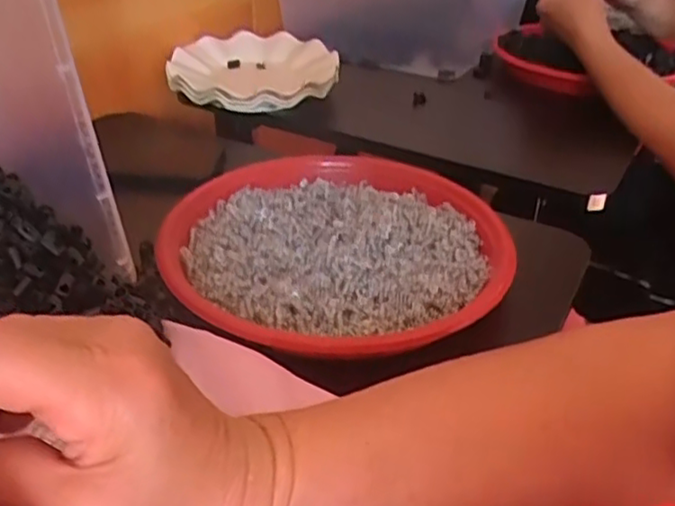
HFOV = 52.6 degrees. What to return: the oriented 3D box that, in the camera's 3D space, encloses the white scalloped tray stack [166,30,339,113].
[{"bbox_3d":[-0.089,-0.186,0.736,0.171,0.051,0.160,-1,34,-6],"label":"white scalloped tray stack"}]

